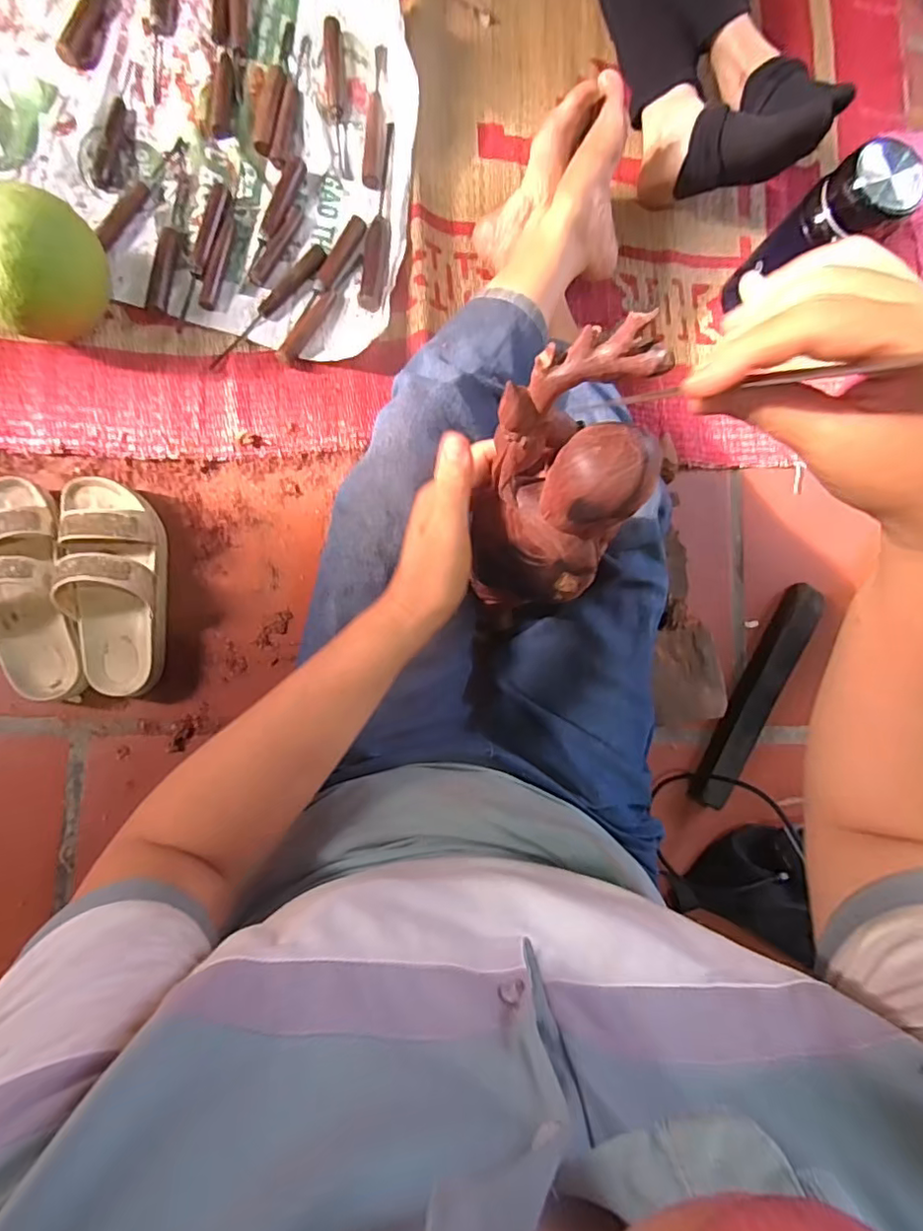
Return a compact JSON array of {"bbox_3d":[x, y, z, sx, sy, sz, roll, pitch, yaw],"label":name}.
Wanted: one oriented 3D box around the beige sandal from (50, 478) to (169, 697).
[{"bbox_3d":[-0.362,-0.032,0.579,0.096,0.075,0.227,-5,88,-8],"label":"beige sandal"}]

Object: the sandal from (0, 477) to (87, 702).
[{"bbox_3d":[-0.450,-0.026,0.567,0.092,0.071,0.233,-14,89,-8],"label":"sandal"}]

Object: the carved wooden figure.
[{"bbox_3d":[0.053,-0.066,0.309,0.081,0.177,0.060,12,51,-7],"label":"carved wooden figure"}]

